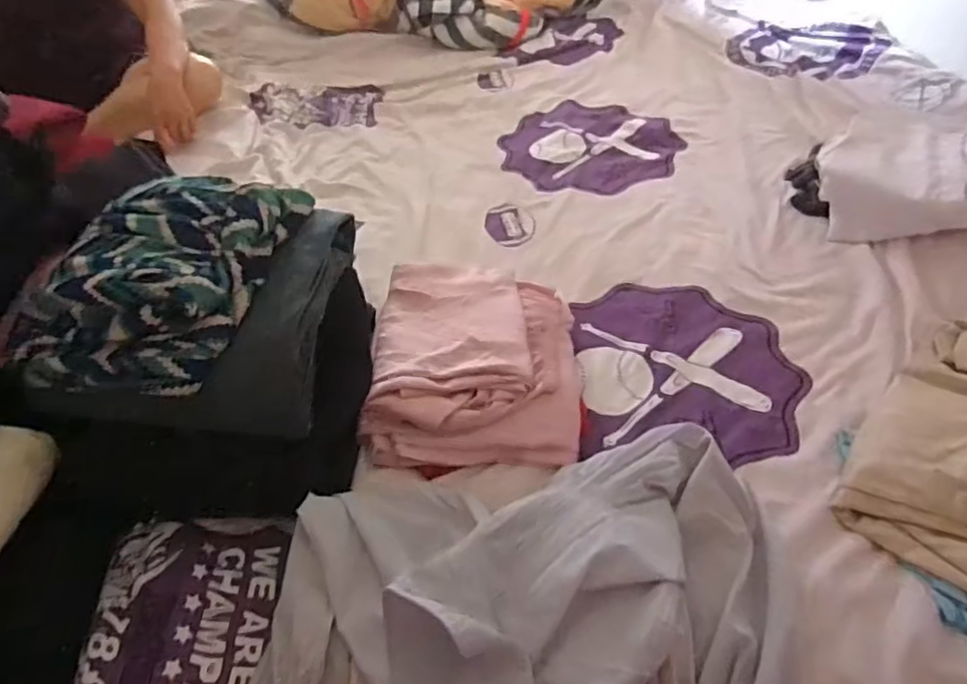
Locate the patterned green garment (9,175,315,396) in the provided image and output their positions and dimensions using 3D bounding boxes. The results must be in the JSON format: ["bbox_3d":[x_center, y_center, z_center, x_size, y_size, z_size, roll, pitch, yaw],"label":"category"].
[{"bbox_3d":[-0.304,-0.071,0.595,0.183,0.075,0.249,3,45,8],"label":"patterned green garment"}]

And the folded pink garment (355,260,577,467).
[{"bbox_3d":[-0.008,0.013,0.717,0.226,0.056,0.266,-2,44,3],"label":"folded pink garment"}]

